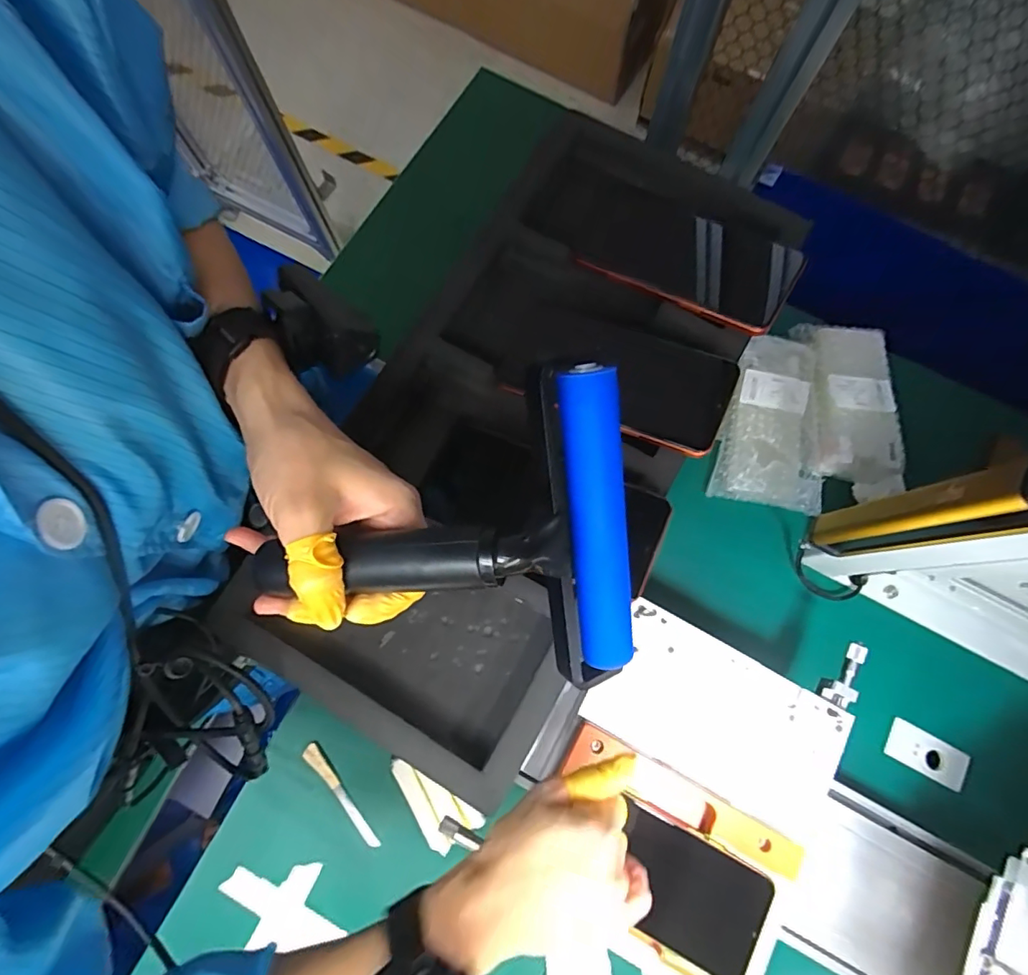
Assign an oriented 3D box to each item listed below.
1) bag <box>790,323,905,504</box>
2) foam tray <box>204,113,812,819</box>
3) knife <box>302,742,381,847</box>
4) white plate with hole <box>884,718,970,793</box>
[{"bbox_3d":[0.362,-0.094,0.563,0.094,0.038,0.189,7,80,2],"label":"bag"},{"bbox_3d":[0.015,-0.050,0.379,0.223,0.055,0.461,32,82,7],"label":"foam tray"},{"bbox_3d":[-0.170,0.303,0.510,0.015,0.004,0.114,-39,81,-6],"label":"knife"},{"bbox_3d":[0.413,0.267,0.519,0.076,0.006,0.039,28,81,6],"label":"white plate with hole"}]

